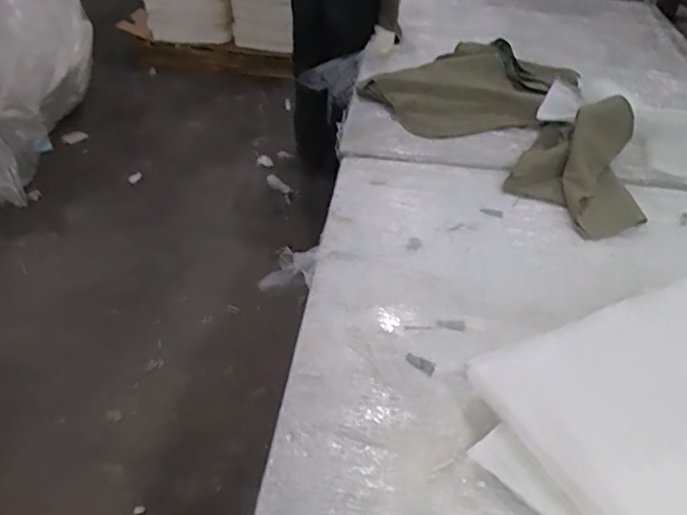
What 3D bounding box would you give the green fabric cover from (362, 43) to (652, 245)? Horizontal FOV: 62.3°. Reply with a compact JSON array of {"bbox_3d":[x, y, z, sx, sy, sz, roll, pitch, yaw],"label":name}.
[{"bbox_3d":[0.462,-0.378,1.484,0.493,0.138,0.799,-31,52,-33],"label":"green fabric cover"}]

